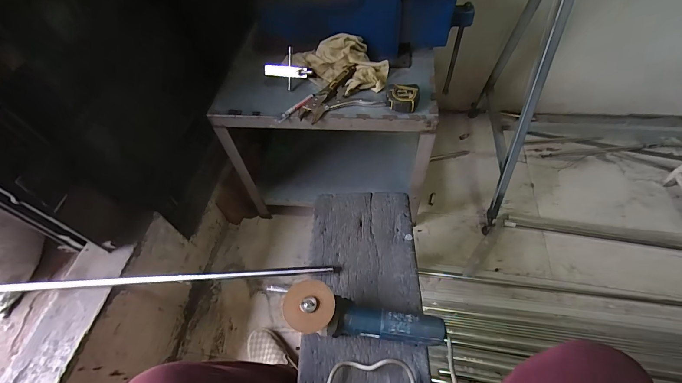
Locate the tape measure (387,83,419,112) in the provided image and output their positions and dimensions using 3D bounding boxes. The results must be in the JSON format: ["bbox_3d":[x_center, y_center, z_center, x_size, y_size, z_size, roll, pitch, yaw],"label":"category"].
[{"bbox_3d":[0.155,-0.236,0.794,0.079,0.033,0.073,1,55,7],"label":"tape measure"}]

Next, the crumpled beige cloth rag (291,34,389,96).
[{"bbox_3d":[-0.003,-0.343,0.857,0.259,0.080,0.150,1,55,6],"label":"crumpled beige cloth rag"}]

